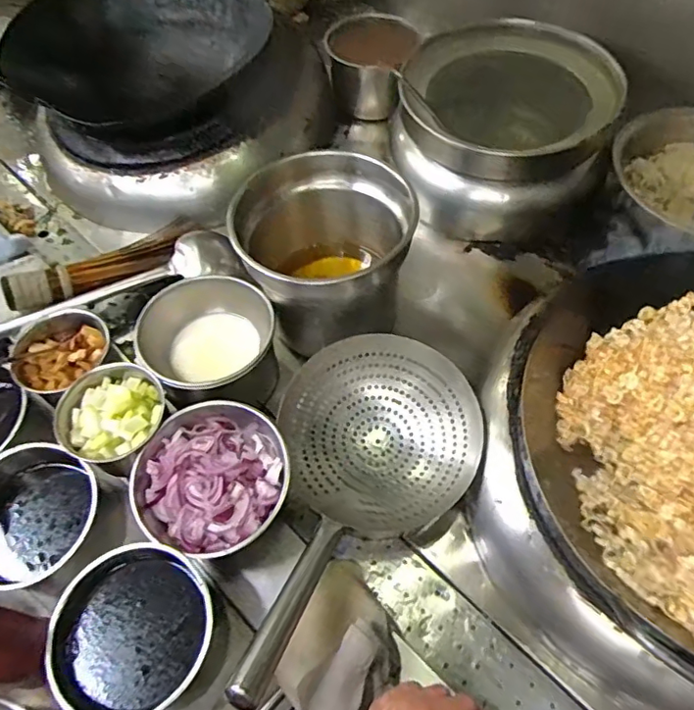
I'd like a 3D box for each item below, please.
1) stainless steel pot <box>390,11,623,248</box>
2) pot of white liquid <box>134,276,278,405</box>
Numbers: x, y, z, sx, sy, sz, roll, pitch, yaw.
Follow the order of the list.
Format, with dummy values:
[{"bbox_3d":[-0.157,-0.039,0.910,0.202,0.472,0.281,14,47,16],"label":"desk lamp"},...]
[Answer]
[{"bbox_3d":[0.235,-0.358,0.914,0.319,0.227,0.255,38,67,23],"label":"stainless steel pot"},{"bbox_3d":[-0.189,-0.021,0.777,0.177,0.105,0.177,-2,58,2],"label":"pot of white liquid"}]

